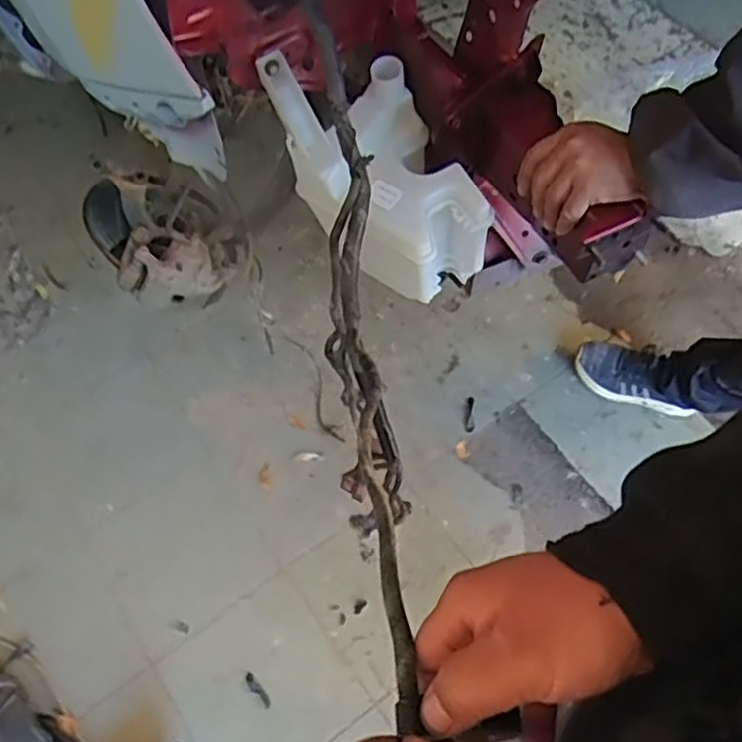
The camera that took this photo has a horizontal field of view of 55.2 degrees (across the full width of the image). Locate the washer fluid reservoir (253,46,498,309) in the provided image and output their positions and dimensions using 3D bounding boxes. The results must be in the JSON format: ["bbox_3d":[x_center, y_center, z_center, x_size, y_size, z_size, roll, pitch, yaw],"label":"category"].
[{"bbox_3d":[0.010,-0.219,0.853,0.168,0.228,0.243,-29,65,-12],"label":"washer fluid reservoir"}]

